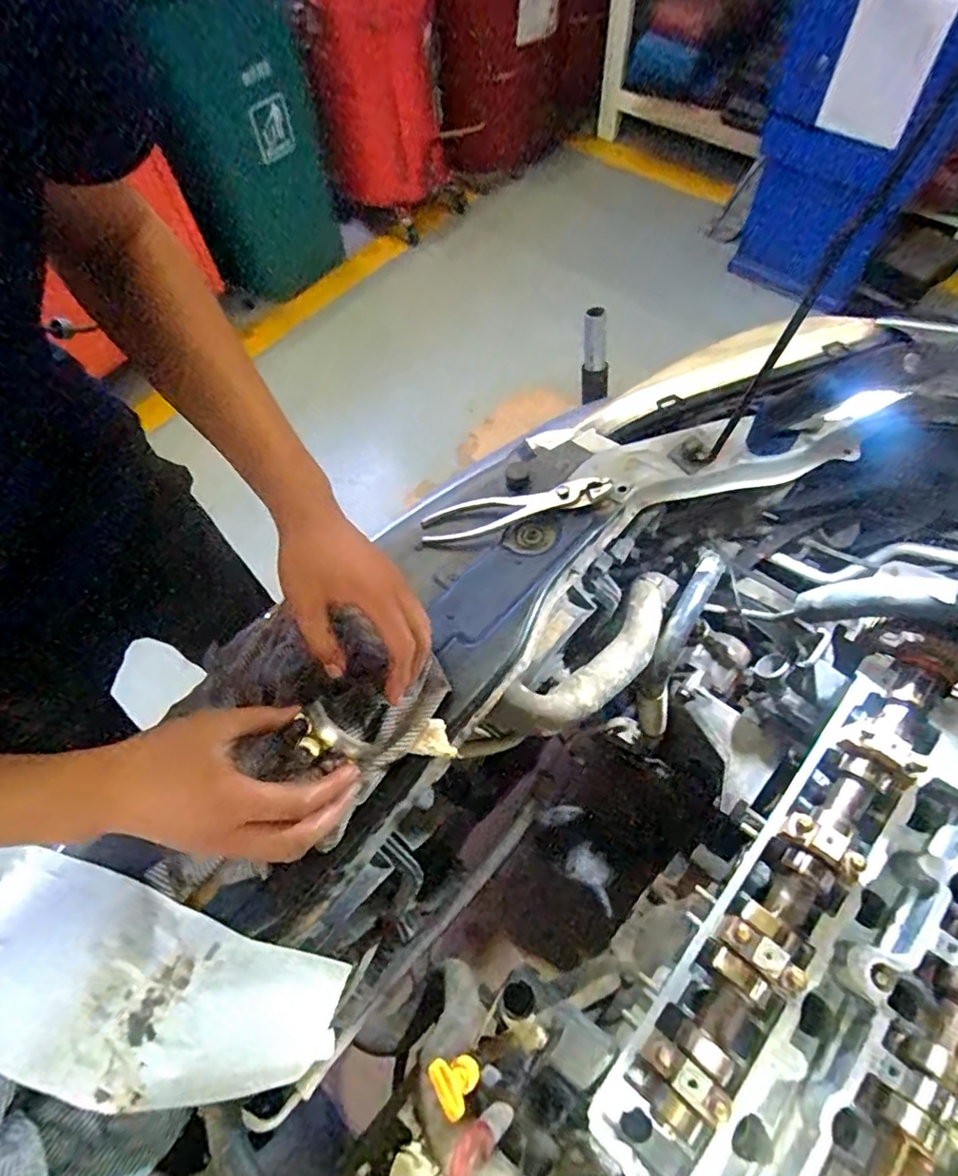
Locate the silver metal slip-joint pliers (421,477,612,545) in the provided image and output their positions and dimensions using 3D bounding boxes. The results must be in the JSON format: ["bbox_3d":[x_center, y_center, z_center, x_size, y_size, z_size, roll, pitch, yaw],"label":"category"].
[{"bbox_3d":[0.035,-0.083,0.622,0.198,0.012,0.045,-13,60,14],"label":"silver metal slip-joint pliers"}]

